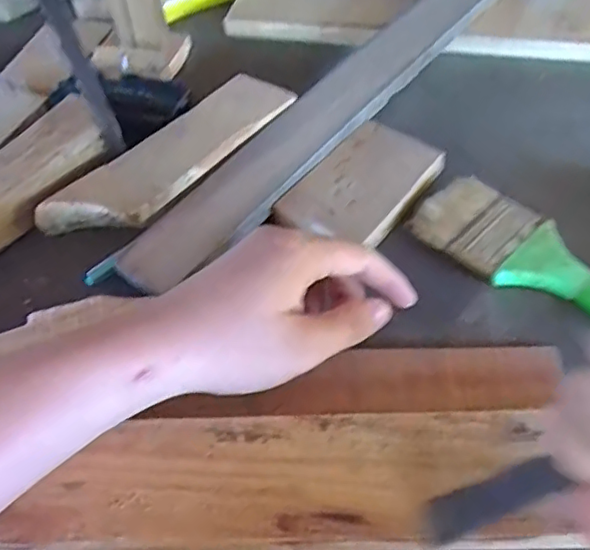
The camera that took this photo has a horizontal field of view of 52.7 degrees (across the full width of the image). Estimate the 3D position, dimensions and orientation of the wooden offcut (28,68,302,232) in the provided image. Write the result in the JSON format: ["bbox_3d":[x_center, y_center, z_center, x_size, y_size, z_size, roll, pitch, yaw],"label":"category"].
[{"bbox_3d":[-0.087,-0.086,0.432,0.056,0.019,0.194,34,61,28],"label":"wooden offcut"}]

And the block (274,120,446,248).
[{"bbox_3d":[0.051,-0.066,0.425,0.072,0.015,0.126,30,59,26],"label":"block"}]

